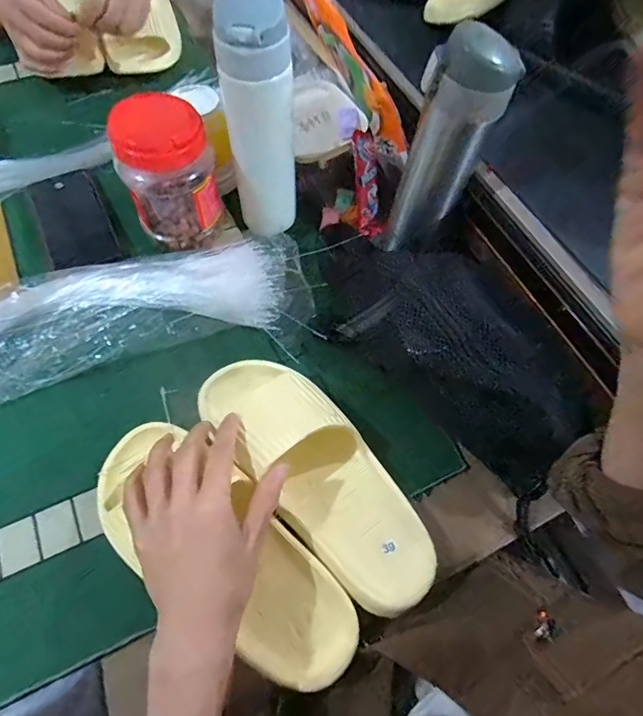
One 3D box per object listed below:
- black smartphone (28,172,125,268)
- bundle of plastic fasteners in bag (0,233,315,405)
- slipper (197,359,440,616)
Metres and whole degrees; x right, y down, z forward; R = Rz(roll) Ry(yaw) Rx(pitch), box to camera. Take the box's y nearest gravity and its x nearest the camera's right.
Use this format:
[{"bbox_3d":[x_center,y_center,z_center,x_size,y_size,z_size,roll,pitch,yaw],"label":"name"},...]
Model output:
[{"bbox_3d":[-0.284,-0.158,0.529,0.074,0.016,0.135,-25,67,-13],"label":"black smartphone"},{"bbox_3d":[-0.219,-0.040,0.439,0.423,0.055,0.115,-15,64,-9],"label":"bundle of plastic fasteners in bag"},{"bbox_3d":[-0.001,0.088,0.376,0.092,0.055,0.242,-36,74,-18],"label":"slipper"}]

